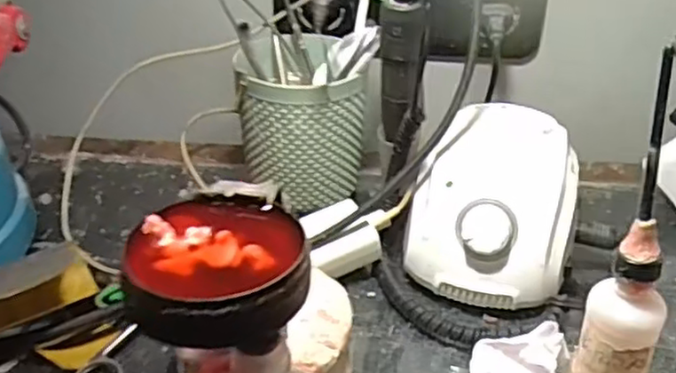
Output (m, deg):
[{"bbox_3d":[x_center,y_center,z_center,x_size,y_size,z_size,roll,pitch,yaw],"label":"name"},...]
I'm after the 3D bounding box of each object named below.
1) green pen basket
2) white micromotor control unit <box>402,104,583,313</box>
[{"bbox_3d":[-0.031,-0.047,0.528,0.090,0.110,0.102,-8,35,-12],"label":"green pen basket"},{"bbox_3d":[0.107,0.006,0.471,0.106,0.074,0.134,12,36,18],"label":"white micromotor control unit"}]

